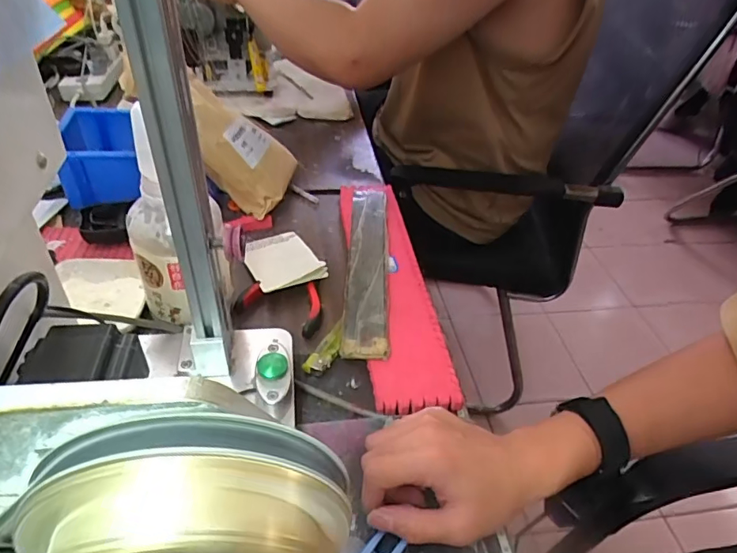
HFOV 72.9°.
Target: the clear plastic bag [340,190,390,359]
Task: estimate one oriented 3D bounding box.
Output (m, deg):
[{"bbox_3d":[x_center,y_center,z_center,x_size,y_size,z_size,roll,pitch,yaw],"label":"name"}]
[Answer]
[{"bbox_3d":[-0.001,-0.017,0.543,0.043,0.009,0.268,4,41,-3],"label":"clear plastic bag"}]

